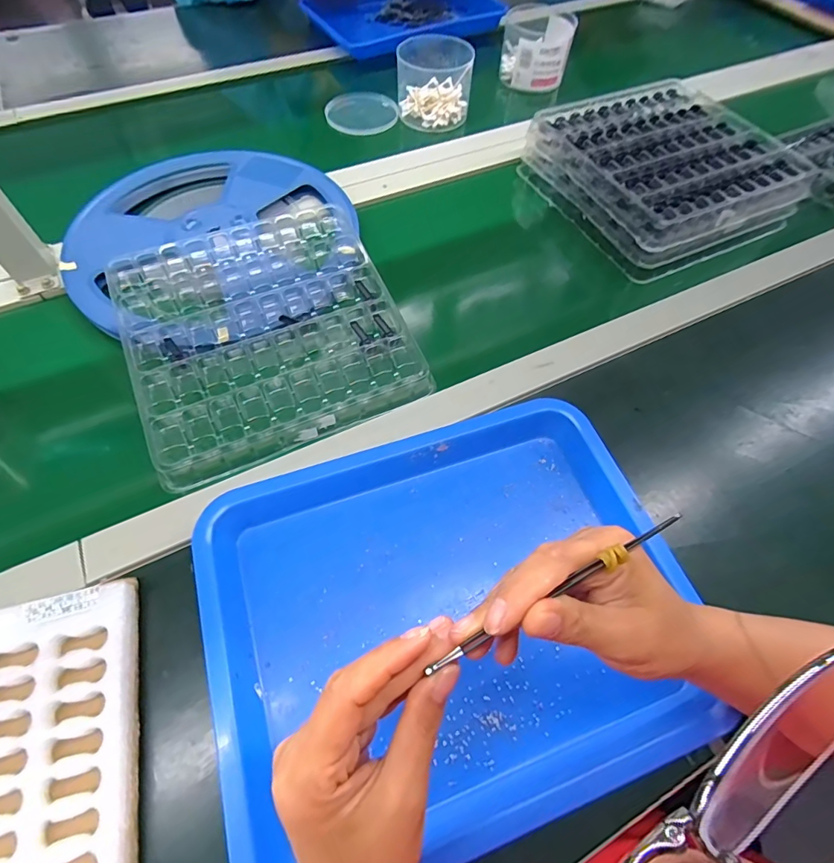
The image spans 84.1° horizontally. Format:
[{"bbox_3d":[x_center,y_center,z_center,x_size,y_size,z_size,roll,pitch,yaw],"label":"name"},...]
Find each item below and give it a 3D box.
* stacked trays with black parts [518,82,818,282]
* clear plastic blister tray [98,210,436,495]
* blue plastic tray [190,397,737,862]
[{"bbox_3d":[0.315,-0.343,0.600,0.259,0.060,0.267,-25,64,-15],"label":"stacked trays with black parts"},{"bbox_3d":[-0.150,-0.106,0.458,0.250,0.030,0.256,-22,63,-13],"label":"clear plastic blister tray"},{"bbox_3d":[0.025,0.125,0.336,0.327,0.033,0.267,-16,64,-11],"label":"blue plastic tray"}]

